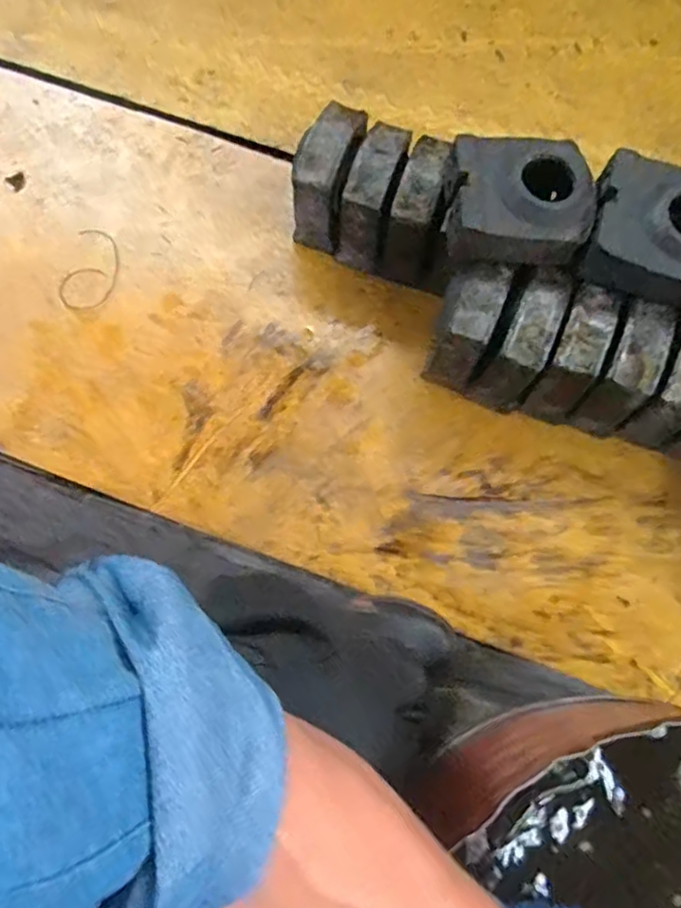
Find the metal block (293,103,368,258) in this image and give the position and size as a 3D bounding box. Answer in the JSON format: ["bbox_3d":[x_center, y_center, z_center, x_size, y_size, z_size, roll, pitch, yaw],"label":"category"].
[{"bbox_3d":[-0.021,-0.426,1.008,0.083,0.197,0.153,20,72,5],"label":"metal block"}]

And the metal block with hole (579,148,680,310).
[{"bbox_3d":[0.421,-0.290,0.831,0.183,0.077,0.150,18,72,5],"label":"metal block with hole"}]

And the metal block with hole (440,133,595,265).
[{"bbox_3d":[0.237,-0.339,0.842,0.176,0.068,0.151,5,71,0],"label":"metal block with hole"}]

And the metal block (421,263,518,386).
[{"bbox_3d":[0.180,-0.179,0.924,0.076,0.184,0.106,17,72,4],"label":"metal block"}]

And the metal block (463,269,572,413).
[{"bbox_3d":[0.257,-0.161,0.924,0.076,0.192,0.136,22,72,6],"label":"metal block"}]

